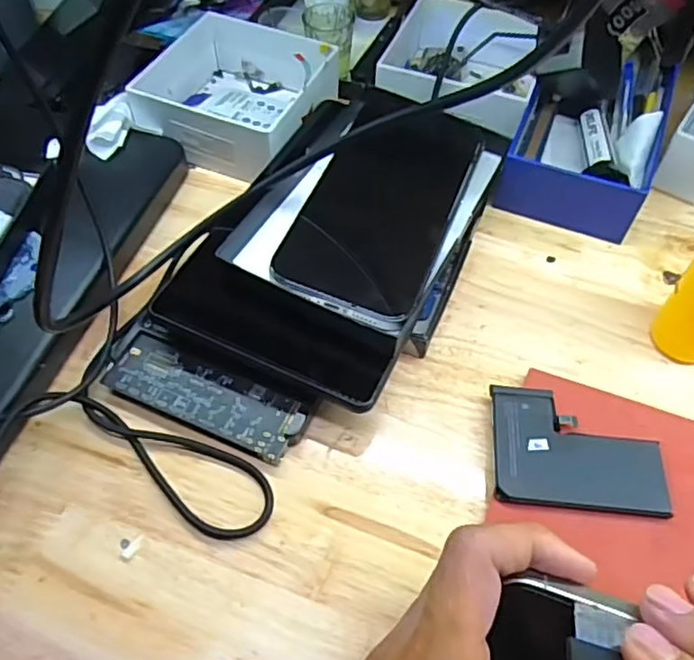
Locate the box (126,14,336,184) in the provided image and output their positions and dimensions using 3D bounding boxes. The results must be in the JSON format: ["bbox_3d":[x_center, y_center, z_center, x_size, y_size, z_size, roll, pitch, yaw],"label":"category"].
[{"bbox_3d":[-0.072,-0.158,0.424,0.116,0.045,0.120,24,57,16],"label":"box"}]

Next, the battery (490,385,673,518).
[{"bbox_3d":[0.107,0.054,0.292,0.076,0.004,0.057,5,59,3],"label":"battery"}]

